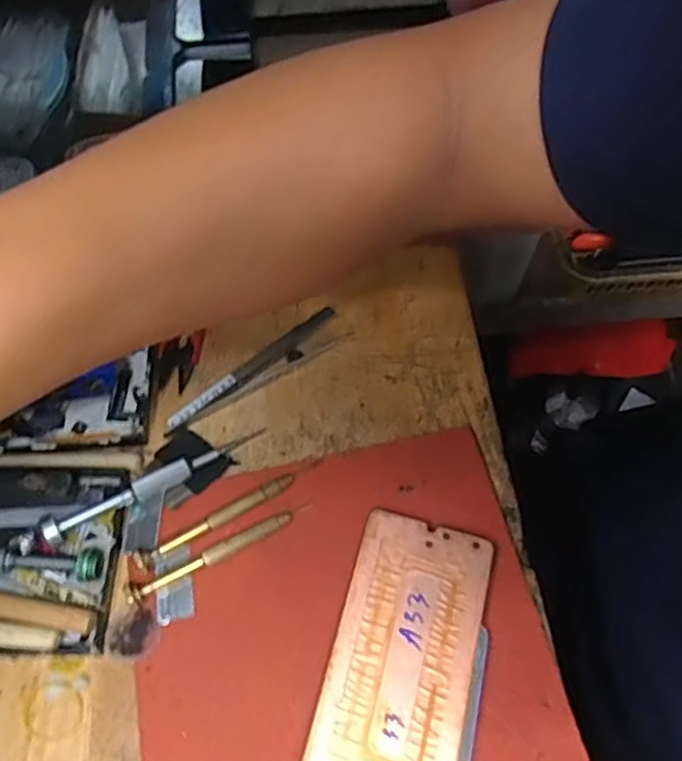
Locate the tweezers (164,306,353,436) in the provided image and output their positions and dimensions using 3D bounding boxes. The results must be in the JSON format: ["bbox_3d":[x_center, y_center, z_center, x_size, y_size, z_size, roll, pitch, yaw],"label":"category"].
[{"bbox_3d":[-0.052,-0.006,0.425,0.127,0.006,0.024,-32,66,-18],"label":"tweezers"}]

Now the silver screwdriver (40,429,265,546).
[{"bbox_3d":[-0.100,0.055,0.375,0.125,0.023,0.012,-29,62,-18],"label":"silver screwdriver"}]

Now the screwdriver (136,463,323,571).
[{"bbox_3d":[-0.060,0.072,0.374,0.110,0.007,0.010,-28,64,-17],"label":"screwdriver"}]

